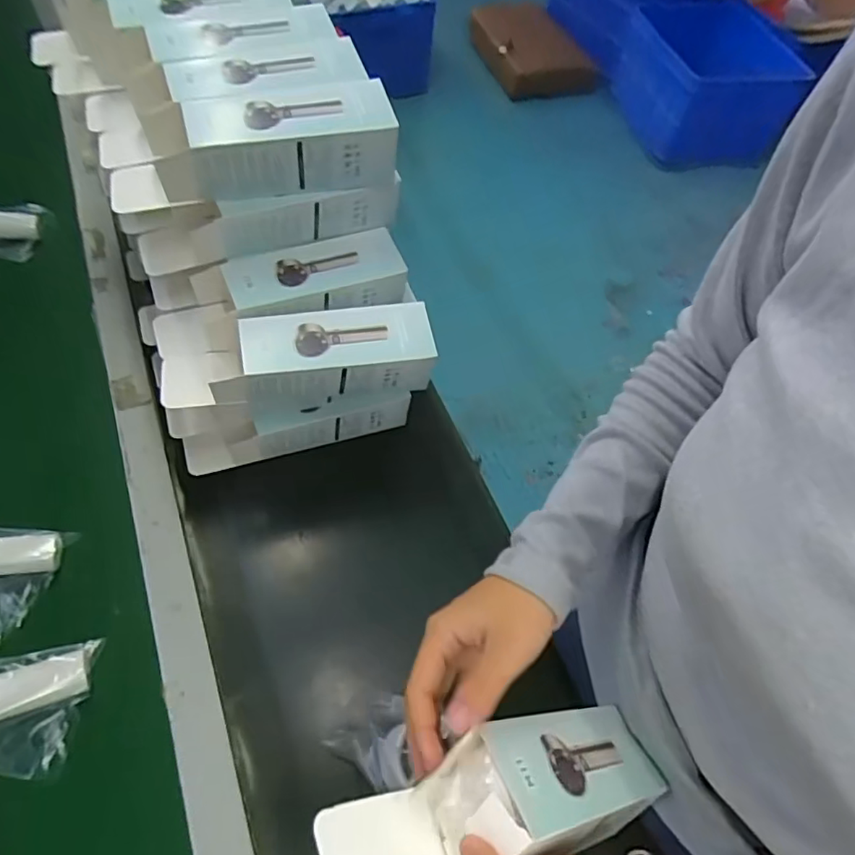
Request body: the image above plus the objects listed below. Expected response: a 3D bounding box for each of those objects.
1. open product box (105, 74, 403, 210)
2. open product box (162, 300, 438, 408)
[{"bbox_3d":[-0.144,-0.227,0.466,0.233,0.064,0.069,-11,60,-11],"label":"open product box"},{"bbox_3d":[-0.114,-0.062,0.499,0.233,0.058,0.076,-8,59,-10],"label":"open product box"}]

